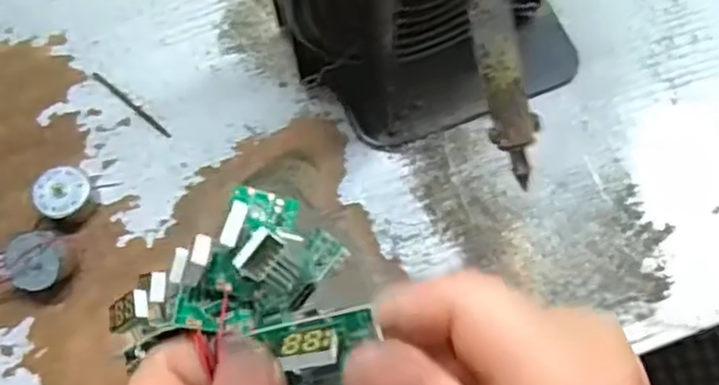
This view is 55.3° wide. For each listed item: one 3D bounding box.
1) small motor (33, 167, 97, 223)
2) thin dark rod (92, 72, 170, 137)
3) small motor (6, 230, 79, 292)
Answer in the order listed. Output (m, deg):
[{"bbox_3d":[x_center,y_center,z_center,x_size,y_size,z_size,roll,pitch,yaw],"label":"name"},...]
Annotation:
[{"bbox_3d":[-0.126,0.001,0.294,0.022,0.013,0.022,-1,66,1],"label":"small motor"},{"bbox_3d":[-0.106,-0.041,0.319,0.052,0.004,0.004,38,73,17],"label":"thin dark rod"},{"bbox_3d":[-0.130,0.028,0.281,0.024,0.014,0.024,0,86,-6],"label":"small motor"}]

